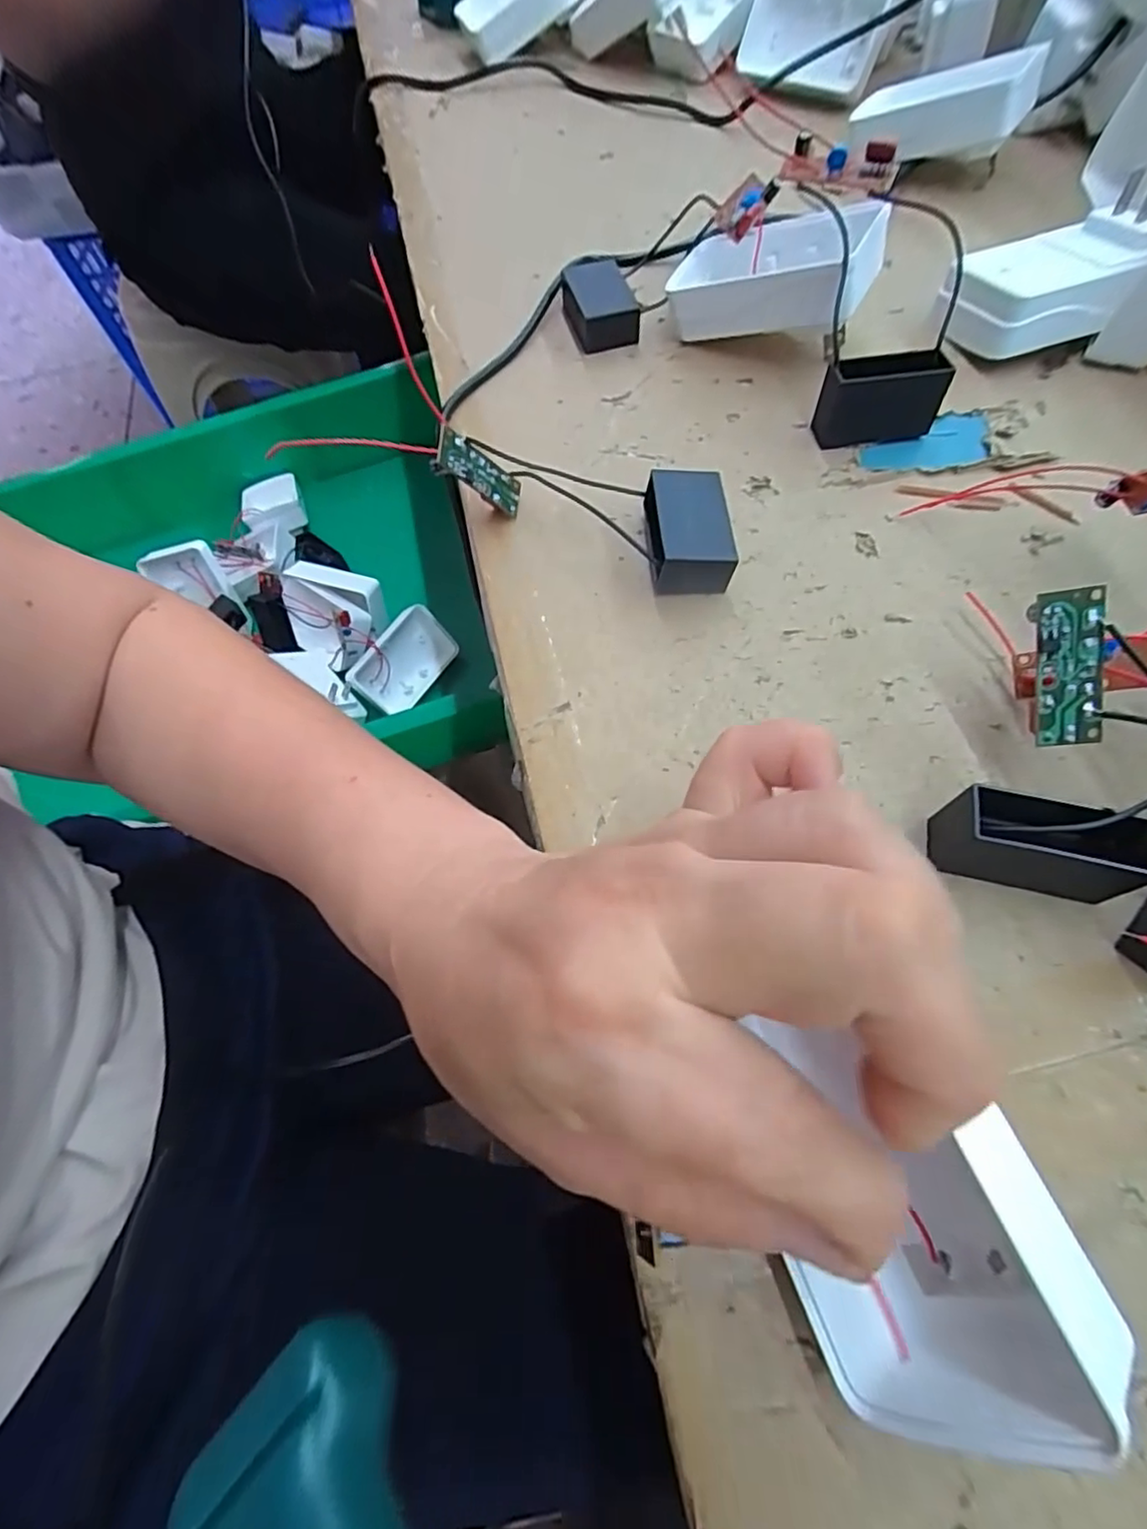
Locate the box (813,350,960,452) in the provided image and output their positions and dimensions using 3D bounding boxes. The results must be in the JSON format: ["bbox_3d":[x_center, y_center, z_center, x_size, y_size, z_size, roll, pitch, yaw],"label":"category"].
[{"bbox_3d":[0.132,-0.158,0.267,0.049,0.029,0.018,-7,64,0],"label":"box"}]

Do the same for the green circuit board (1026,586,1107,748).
[{"bbox_3d":[0.142,-0.027,0.177,0.016,0.004,0.044,-5,102,17],"label":"green circuit board"}]

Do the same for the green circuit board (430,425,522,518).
[{"bbox_3d":[-0.038,-0.117,0.250,0.007,0.044,0.015,8,87,36],"label":"green circuit board"}]

